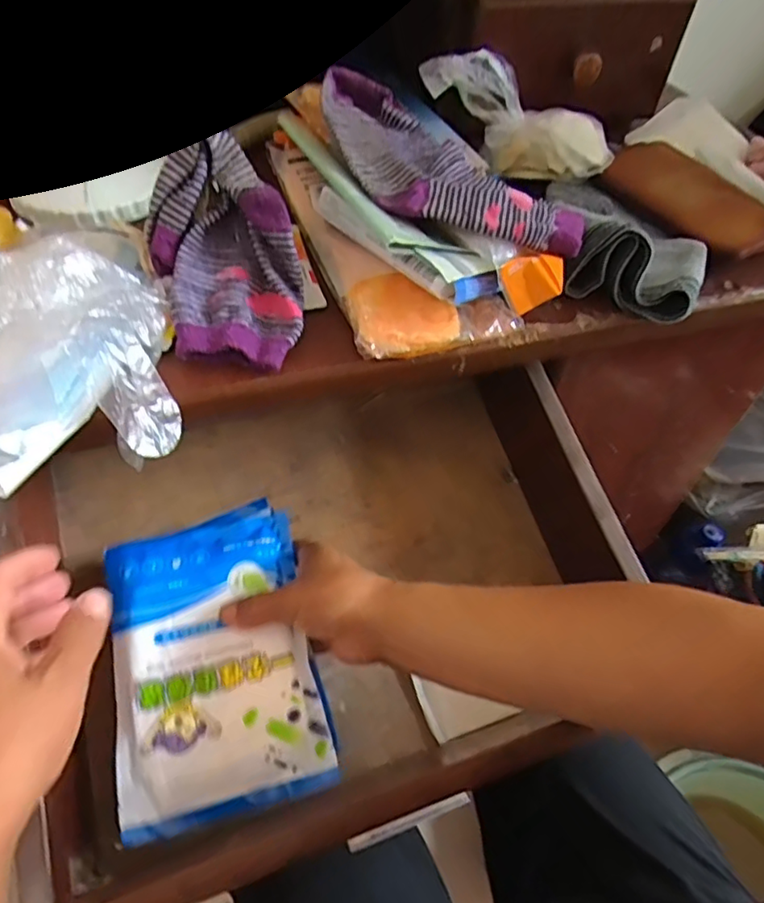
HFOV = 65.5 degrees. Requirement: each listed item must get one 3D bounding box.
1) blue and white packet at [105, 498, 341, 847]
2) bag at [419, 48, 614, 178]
[{"bbox_3d":[-0.108,0.130,0.385,0.122,0.012,0.185,-11,64,-13],"label":"blue and white packet"},{"bbox_3d":[0.105,-0.266,0.482,0.160,0.069,0.060,27,50,-10],"label":"bag"}]

